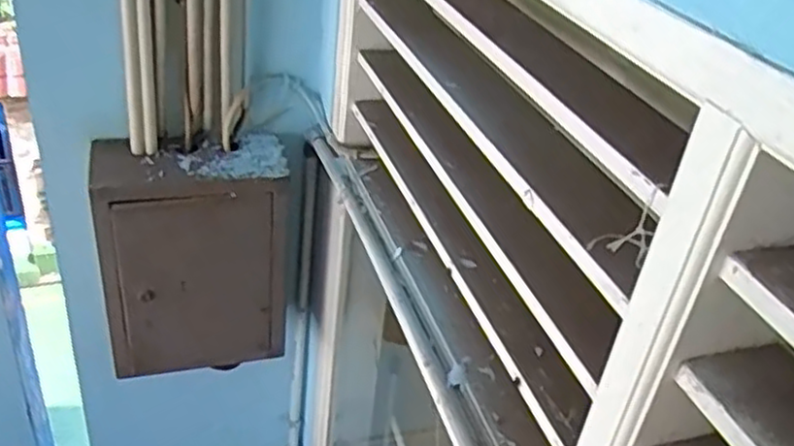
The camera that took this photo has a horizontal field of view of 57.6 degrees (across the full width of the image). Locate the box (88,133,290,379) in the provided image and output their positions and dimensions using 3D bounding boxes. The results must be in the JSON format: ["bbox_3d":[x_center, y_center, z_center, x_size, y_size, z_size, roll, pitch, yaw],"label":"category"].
[{"bbox_3d":[-0.349,0.063,1.256,0.311,0.386,0.150,-9,36,-23],"label":"box"}]

